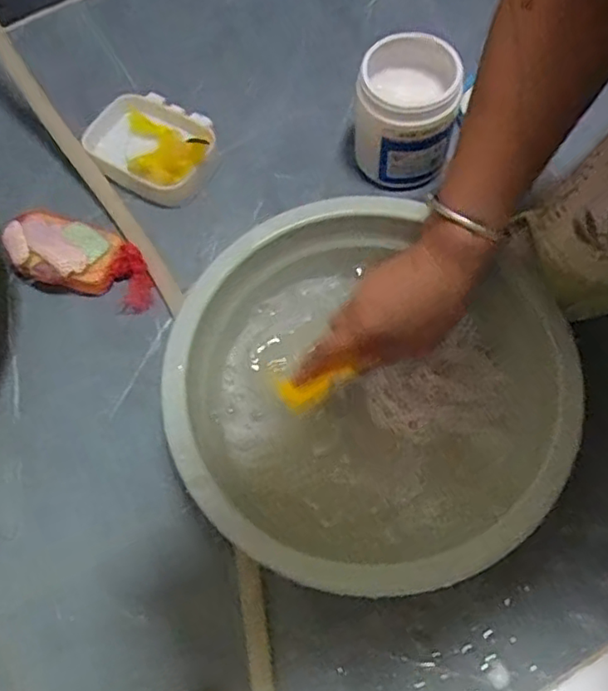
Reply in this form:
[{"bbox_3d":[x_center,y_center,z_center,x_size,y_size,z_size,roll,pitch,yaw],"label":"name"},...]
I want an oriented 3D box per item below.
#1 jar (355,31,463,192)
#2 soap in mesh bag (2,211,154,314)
[{"bbox_3d":[0.093,-0.208,0.567,0.084,0.113,0.101,10,66,7],"label":"jar"},{"bbox_3d":[-0.202,-0.079,0.566,0.138,0.039,0.064,13,67,9],"label":"soap in mesh bag"}]

